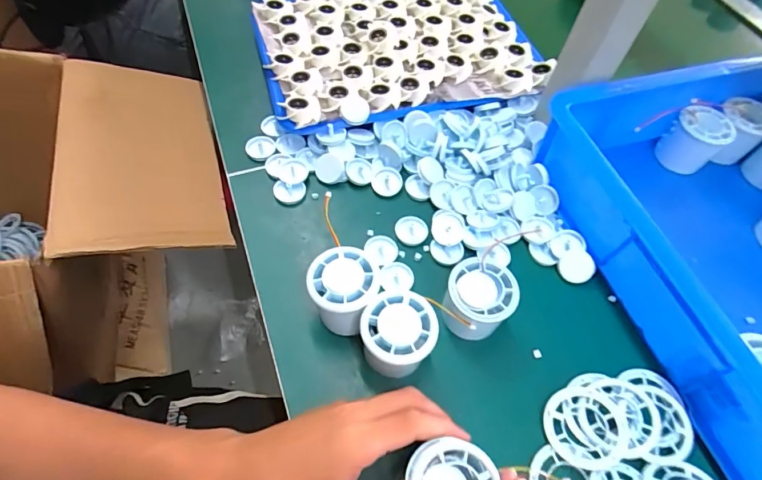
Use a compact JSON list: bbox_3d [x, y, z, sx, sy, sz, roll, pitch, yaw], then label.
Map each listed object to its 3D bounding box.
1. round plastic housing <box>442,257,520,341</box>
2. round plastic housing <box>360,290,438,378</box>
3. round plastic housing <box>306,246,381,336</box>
[{"bbox_3d":[0.080,0.051,0.369,0.053,0.054,0.052,2,58,-3],"label":"round plastic housing"},{"bbox_3d":[0.012,0.078,0.351,0.055,0.058,0.056,2,58,-3],"label":"round plastic housing"},{"bbox_3d":[-0.031,0.044,0.365,0.054,0.058,0.058,2,58,-3],"label":"round plastic housing"}]

